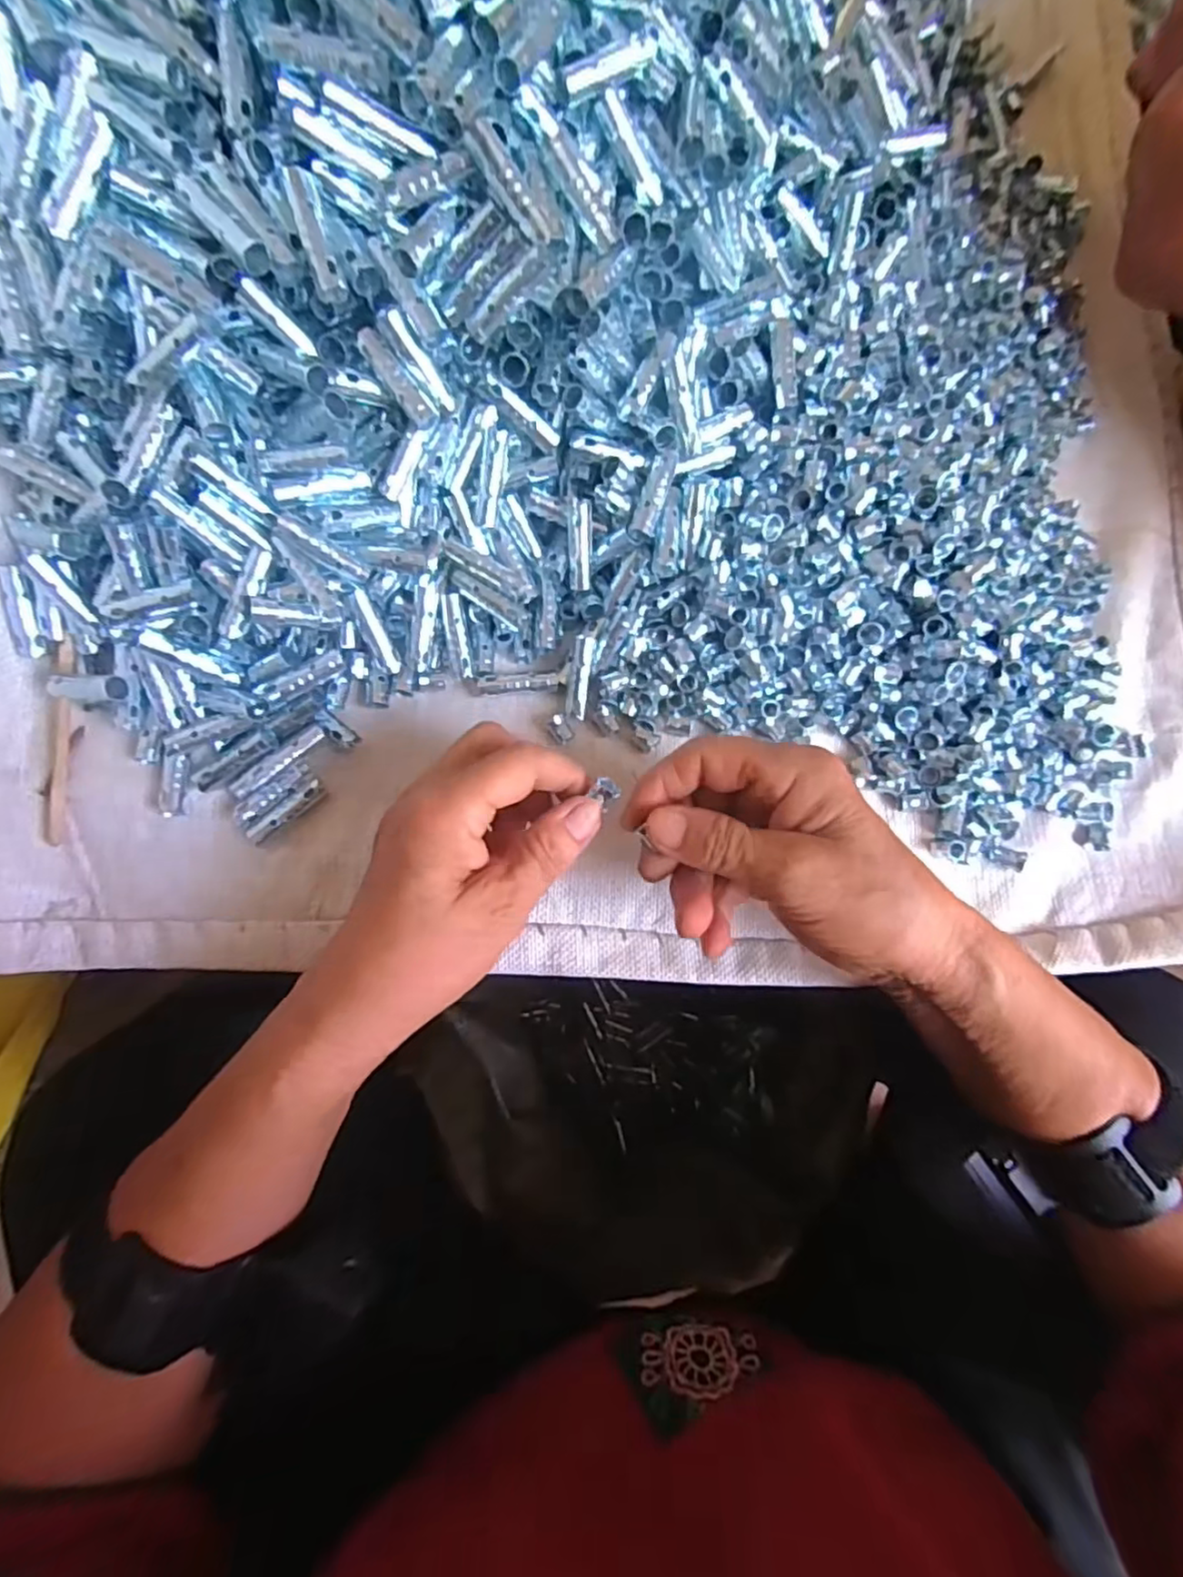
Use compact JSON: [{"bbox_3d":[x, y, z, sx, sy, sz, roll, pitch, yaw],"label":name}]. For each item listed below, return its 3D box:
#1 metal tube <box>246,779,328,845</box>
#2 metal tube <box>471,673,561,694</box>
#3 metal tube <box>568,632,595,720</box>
[{"bbox_3d":[-0.137,0.011,0.294,0.037,0.010,0.009,-44,88,-9],"label":"metal tube"},{"bbox_3d":[-0.036,-0.051,0.313,0.042,0.006,0.009,-4,83,-5],"label":"metal tube"},{"bbox_3d":[-0.005,-0.053,0.310,0.009,0.005,0.039,7,102,-4],"label":"metal tube"}]

